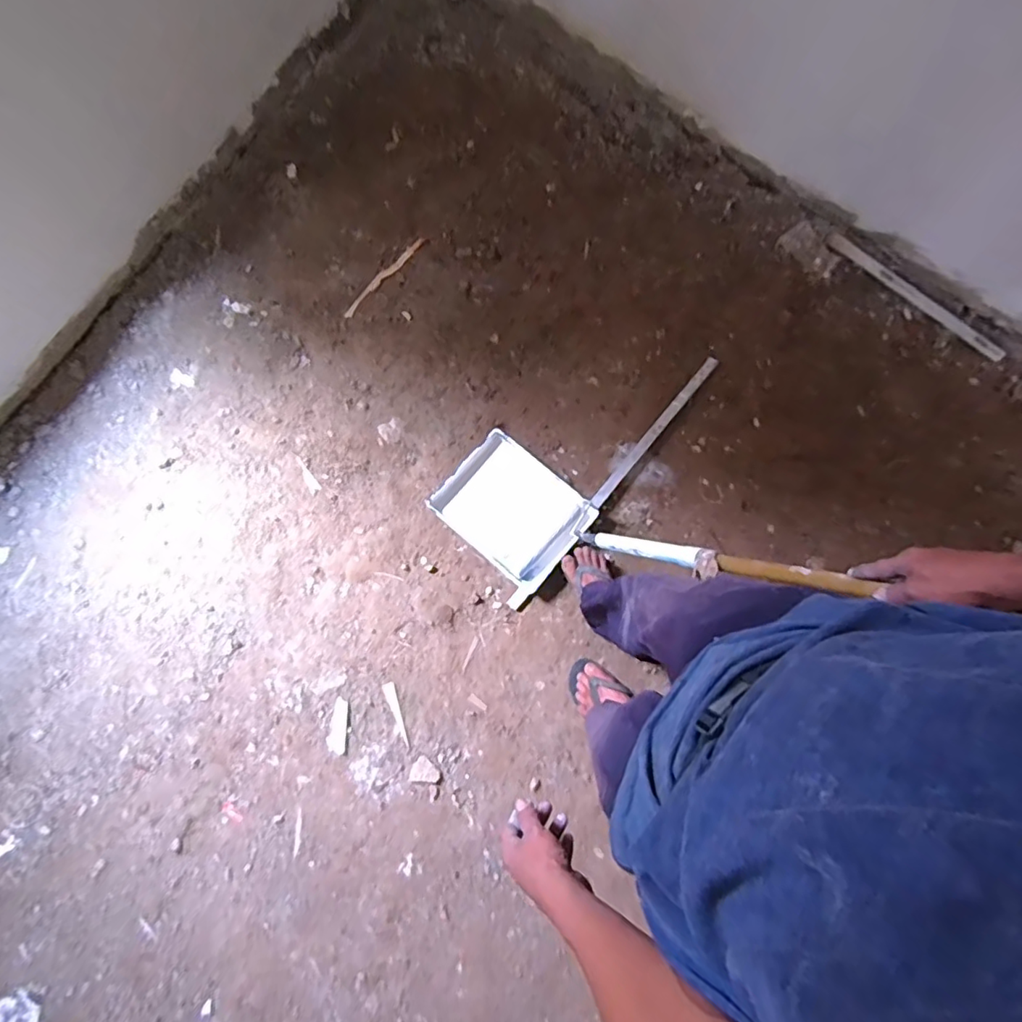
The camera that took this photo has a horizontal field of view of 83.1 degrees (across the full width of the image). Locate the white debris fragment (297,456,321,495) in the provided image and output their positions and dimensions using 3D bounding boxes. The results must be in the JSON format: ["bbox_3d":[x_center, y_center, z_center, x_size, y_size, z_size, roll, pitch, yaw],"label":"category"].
[{"bbox_3d":[-0.519,-0.093,1.477,0.028,0.008,0.112,-29,77,-9],"label":"white debris fragment"}]

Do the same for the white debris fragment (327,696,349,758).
[{"bbox_3d":[-0.383,0.476,1.276,0.042,0.008,0.116,2,74,-1],"label":"white debris fragment"}]

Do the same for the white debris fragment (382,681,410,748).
[{"bbox_3d":[-0.254,0.454,1.287,0.025,0.009,0.143,-20,76,-7],"label":"white debris fragment"}]

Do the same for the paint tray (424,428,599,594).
[{"bbox_3d":[0.006,-0.003,1.445,0.343,0.048,0.279,38,77,8],"label":"paint tray"}]

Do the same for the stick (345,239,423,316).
[{"bbox_3d":[-0.353,-0.650,1.600,0.295,0.012,0.031,-42,75,5],"label":"stick"}]

